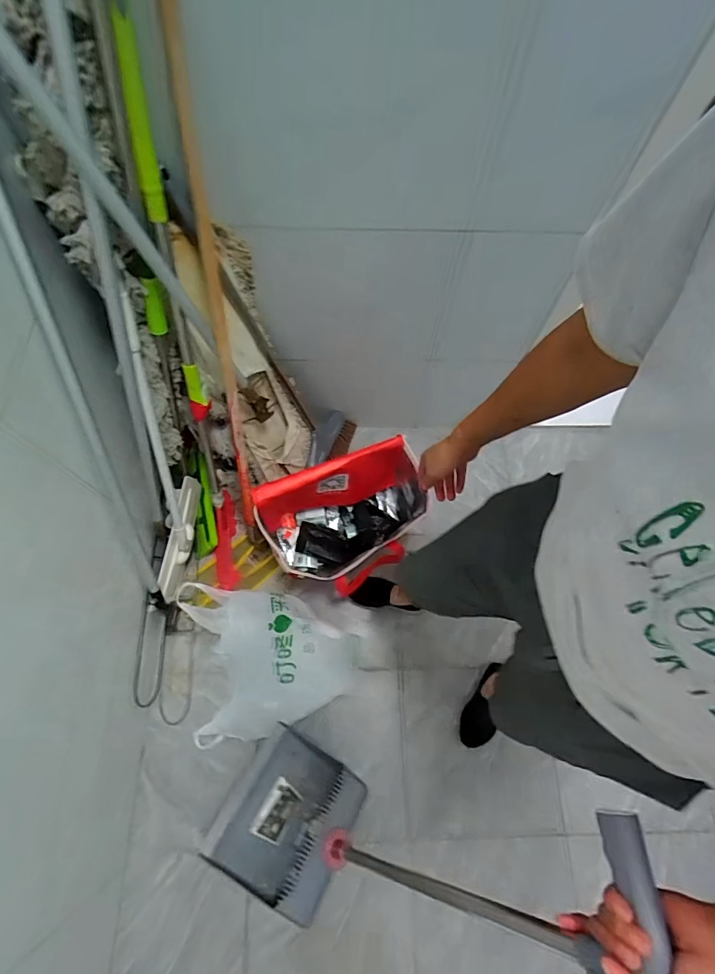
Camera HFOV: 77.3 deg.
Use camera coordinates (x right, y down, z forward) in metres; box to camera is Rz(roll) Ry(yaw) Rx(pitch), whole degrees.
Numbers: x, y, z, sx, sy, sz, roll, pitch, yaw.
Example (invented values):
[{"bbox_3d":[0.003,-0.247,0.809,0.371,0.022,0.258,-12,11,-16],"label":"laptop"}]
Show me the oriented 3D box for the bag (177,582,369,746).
[{"bbox_3d":[-0.240,0.444,1.250,0.501,0.143,0.424,-8,66,-7],"label":"bag"}]

